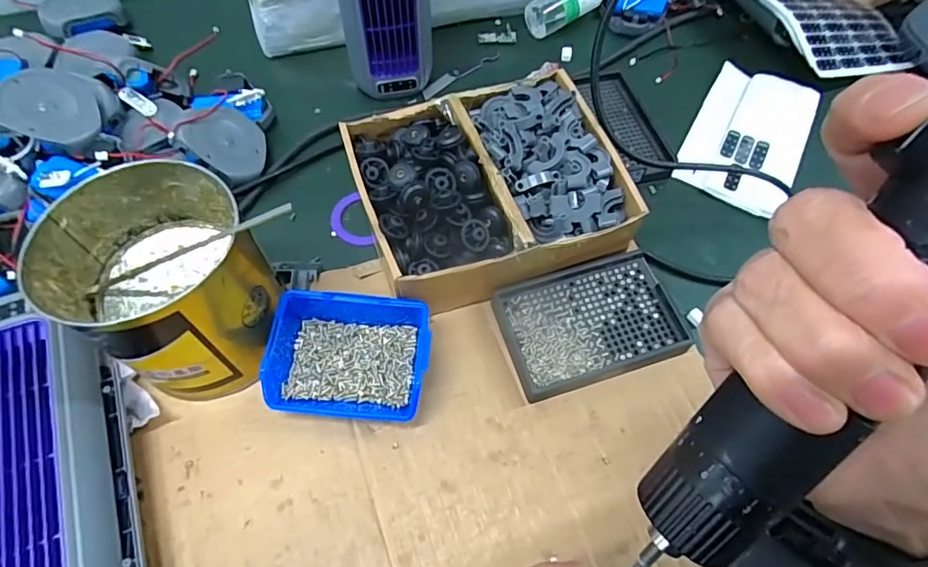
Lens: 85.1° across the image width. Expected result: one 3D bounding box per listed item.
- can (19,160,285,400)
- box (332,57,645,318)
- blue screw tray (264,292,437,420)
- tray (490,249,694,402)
[{"bbox_3d":[-0.202,0.003,0.358,0.120,0.122,0.130,1,61,-2],"label":"can"},{"bbox_3d":[0.018,-0.081,0.432,0.203,0.083,0.169,-15,63,-10],"label":"box"},{"bbox_3d":[-0.082,0.054,0.374,0.110,0.048,0.086,6,61,1],"label":"blue screw tray"},{"bbox_3d":[0.101,0.033,0.413,0.138,0.023,0.095,-15,63,-10],"label":"tray"}]

